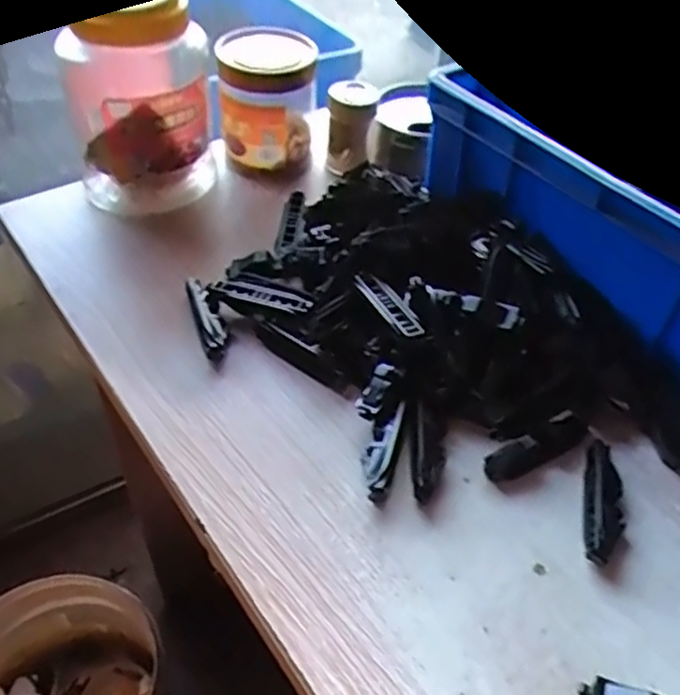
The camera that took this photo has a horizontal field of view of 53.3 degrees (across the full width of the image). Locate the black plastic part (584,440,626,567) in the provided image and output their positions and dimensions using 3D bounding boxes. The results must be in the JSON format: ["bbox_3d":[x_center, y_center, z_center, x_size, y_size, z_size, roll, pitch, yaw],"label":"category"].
[{"bbox_3d":[0.155,0.090,0.396,0.023,0.017,0.077,16,48,11],"label":"black plastic part"}]

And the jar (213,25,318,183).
[{"bbox_3d":[-0.065,-0.220,0.611,0.084,0.111,0.070,0,47,-3],"label":"jar"}]

